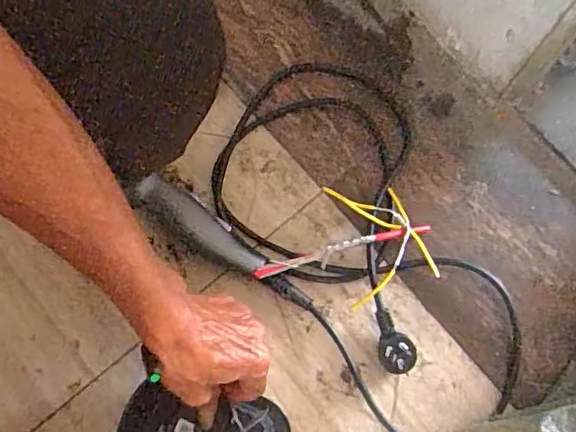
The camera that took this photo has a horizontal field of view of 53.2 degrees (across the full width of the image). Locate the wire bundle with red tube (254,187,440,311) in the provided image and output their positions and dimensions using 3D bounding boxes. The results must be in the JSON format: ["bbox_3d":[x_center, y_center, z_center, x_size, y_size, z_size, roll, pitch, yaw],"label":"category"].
[{"bbox_3d":[0.053,0.030,0.531,0.160,0.032,0.105,-4,76,-1],"label":"wire bundle with red tube"}]

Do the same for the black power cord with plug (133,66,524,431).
[{"bbox_3d":[0.081,0.012,0.528,0.356,0.040,0.250,39,80,9],"label":"black power cord with plug"}]

